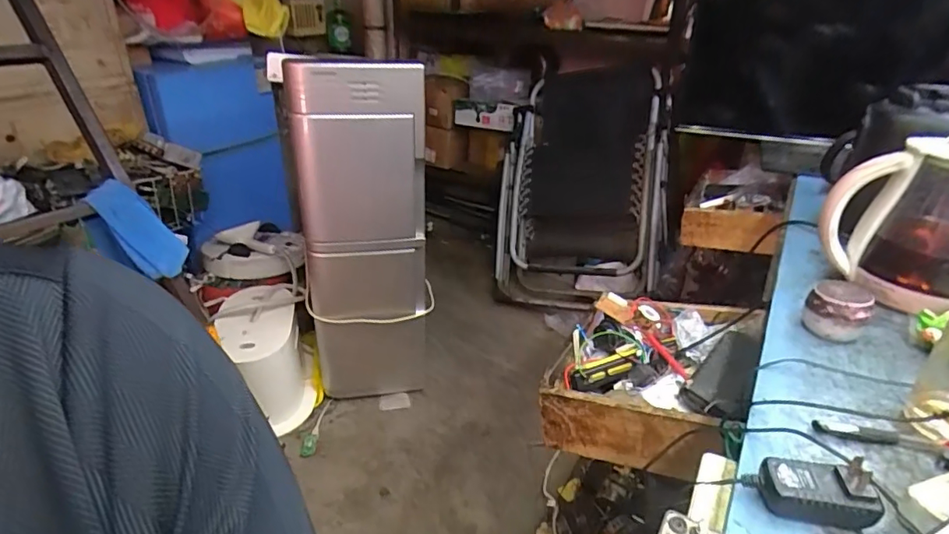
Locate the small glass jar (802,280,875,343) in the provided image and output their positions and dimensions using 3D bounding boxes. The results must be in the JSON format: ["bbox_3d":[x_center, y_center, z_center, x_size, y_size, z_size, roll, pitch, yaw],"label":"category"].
[{"bbox_3d":[0.408,0.049,0.582,0.057,0.058,0.056,21,35,32],"label":"small glass jar"}]

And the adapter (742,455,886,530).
[{"bbox_3d":[0.247,0.164,0.381,0.082,0.040,0.042,11,30,18],"label":"adapter"}]

